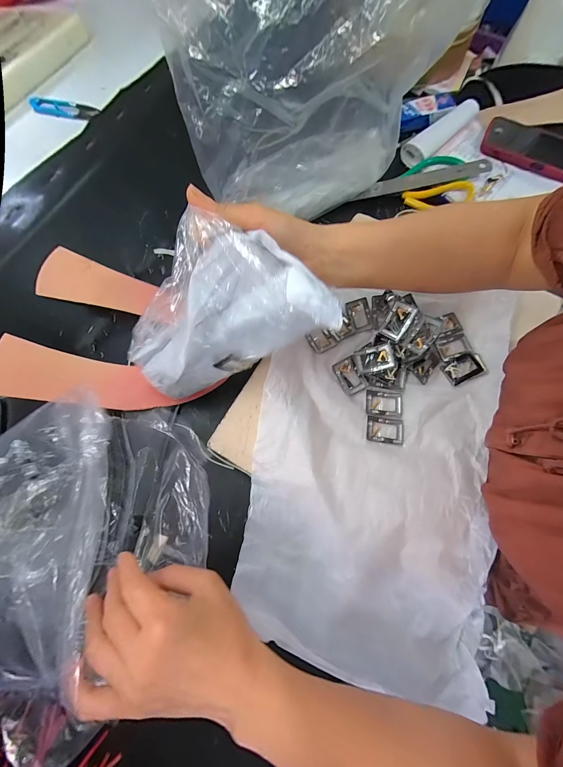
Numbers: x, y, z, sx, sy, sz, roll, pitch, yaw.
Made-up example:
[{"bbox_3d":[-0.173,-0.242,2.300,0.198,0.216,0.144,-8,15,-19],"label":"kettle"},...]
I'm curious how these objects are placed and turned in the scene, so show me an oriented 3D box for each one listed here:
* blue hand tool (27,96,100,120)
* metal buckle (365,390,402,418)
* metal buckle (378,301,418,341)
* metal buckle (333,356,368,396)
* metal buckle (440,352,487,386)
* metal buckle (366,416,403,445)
[{"bbox_3d":[-0.319,-0.400,0.432,0.098,0.009,0.024,11,73,3],"label":"blue hand tool"},{"bbox_3d":[0.120,0.024,0.348,0.043,0.004,0.029,7,73,1],"label":"metal buckle"},{"bbox_3d":[0.134,-0.073,0.344,0.029,0.008,0.043,42,111,35],"label":"metal buckle"},{"bbox_3d":[0.081,-0.008,0.353,0.028,0.009,0.042,-24,74,-8],"label":"metal buckle"},{"bbox_3d":[0.218,-0.019,0.353,0.048,0.005,0.032,-27,75,-9],"label":"metal buckle"},{"bbox_3d":[0.118,0.053,0.339,0.042,0.004,0.029,8,73,2],"label":"metal buckle"}]

